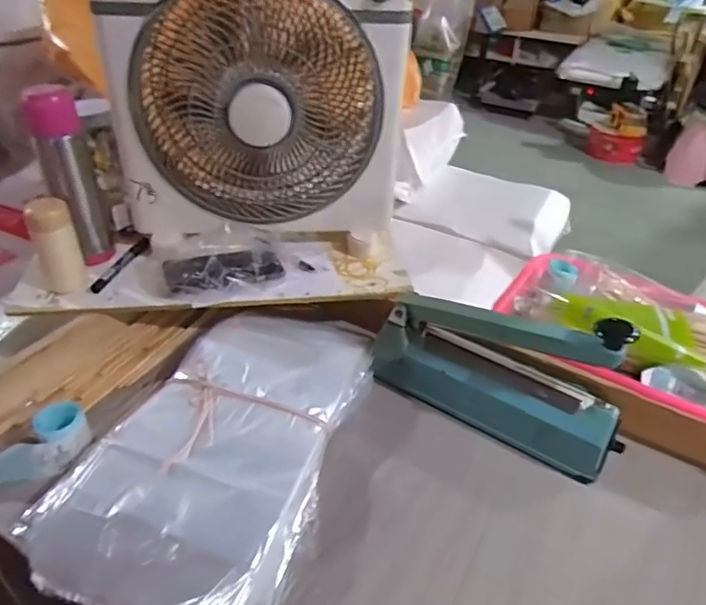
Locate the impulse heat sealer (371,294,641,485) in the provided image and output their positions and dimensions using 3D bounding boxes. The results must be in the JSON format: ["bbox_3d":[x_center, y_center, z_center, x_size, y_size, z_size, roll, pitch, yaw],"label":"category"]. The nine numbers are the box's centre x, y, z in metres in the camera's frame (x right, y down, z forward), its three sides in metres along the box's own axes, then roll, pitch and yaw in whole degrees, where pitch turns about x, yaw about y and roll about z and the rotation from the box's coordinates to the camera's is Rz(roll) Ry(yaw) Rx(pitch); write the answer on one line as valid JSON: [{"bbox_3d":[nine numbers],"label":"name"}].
[{"bbox_3d":[0.178,0.064,0.674,0.299,0.163,0.103,23,41,24],"label":"impulse heat sealer"}]

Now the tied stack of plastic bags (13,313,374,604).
[{"bbox_3d":[-0.134,0.139,0.646,0.256,0.058,0.435,15,39,14],"label":"tied stack of plastic bags"}]

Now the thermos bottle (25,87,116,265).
[{"bbox_3d":[-0.383,-0.161,0.756,0.066,0.234,0.058,-14,41,-22],"label":"thermos bottle"}]

